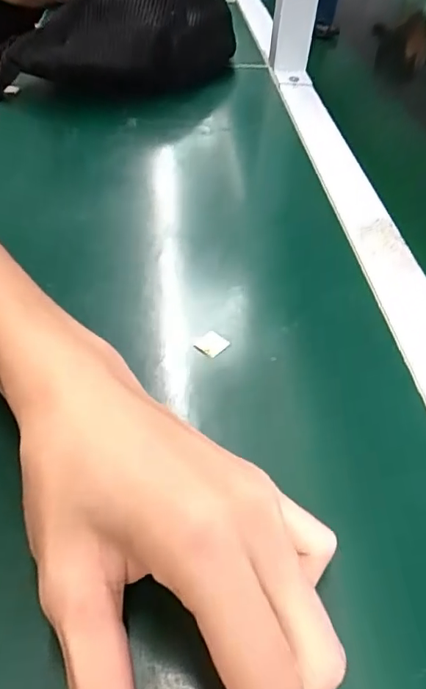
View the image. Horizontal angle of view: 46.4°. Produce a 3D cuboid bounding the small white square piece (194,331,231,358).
[{"bbox_3d":[-0.001,0.000,0.283,0.015,0.004,0.015,-34,58,-31],"label":"small white square piece"}]

